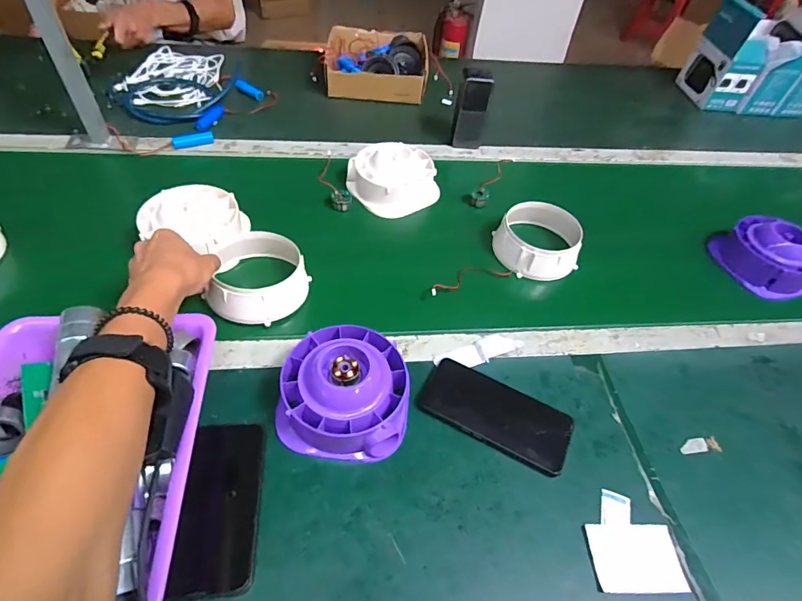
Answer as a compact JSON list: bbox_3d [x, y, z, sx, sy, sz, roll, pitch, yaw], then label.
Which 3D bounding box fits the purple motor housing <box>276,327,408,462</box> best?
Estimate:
[{"bbox_3d":[-0.059,0.092,0.471,0.131,0.066,0.132,5,50,-2],"label":"purple motor housing"}]

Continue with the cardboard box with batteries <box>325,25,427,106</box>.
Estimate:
[{"bbox_3d":[-0.050,-0.506,0.961,0.215,0.075,0.189,1,50,-6],"label":"cardboard box with batteries"}]

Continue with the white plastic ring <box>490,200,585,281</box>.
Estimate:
[{"bbox_3d":[0.210,-0.092,0.678,0.126,0.060,0.126,3,50,-4],"label":"white plastic ring"}]

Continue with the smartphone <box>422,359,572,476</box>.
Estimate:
[{"bbox_3d":[0.107,0.126,0.503,0.163,0.016,0.078,26,52,15],"label":"smartphone"}]

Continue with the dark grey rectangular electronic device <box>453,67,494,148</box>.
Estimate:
[{"bbox_3d":[0.132,-0.357,0.834,0.062,0.135,0.044,13,50,4],"label":"dark grey rectangular electronic device"}]

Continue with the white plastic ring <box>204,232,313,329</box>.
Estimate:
[{"bbox_3d":[-0.182,-0.028,0.563,0.123,0.057,0.112,3,50,-4],"label":"white plastic ring"}]

